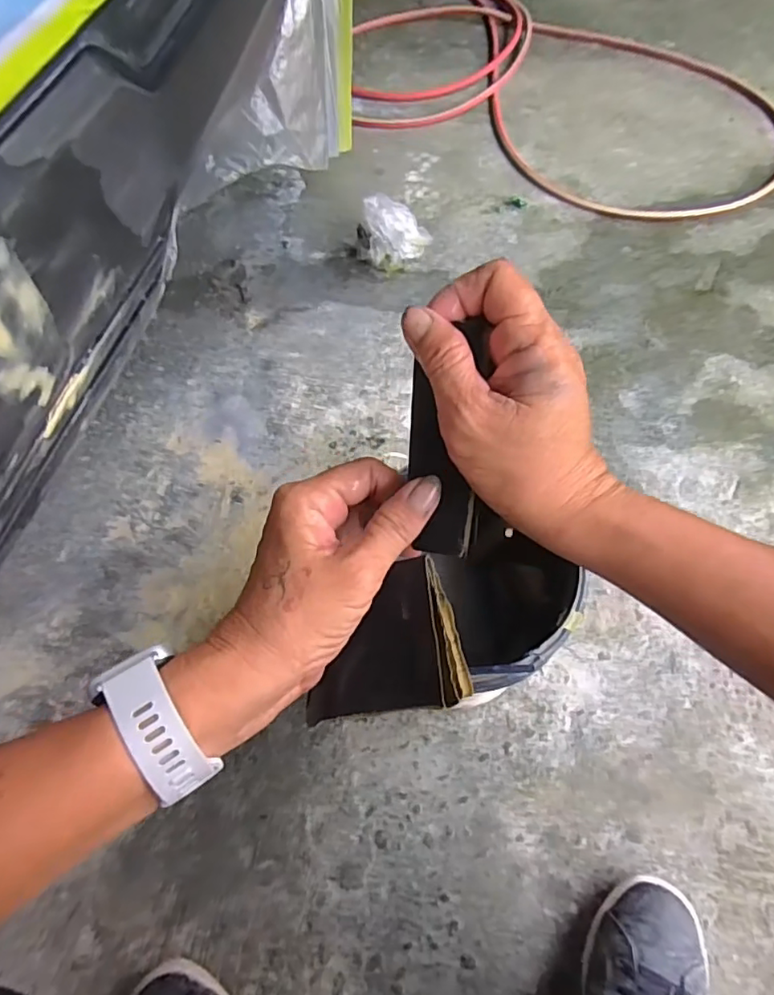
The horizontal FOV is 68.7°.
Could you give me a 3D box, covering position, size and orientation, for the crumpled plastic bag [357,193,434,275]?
[{"bbox_3d":[0.008,-0.470,1.019,0.134,0.120,0.071,5,62,6],"label":"crumpled plastic bag"}]

